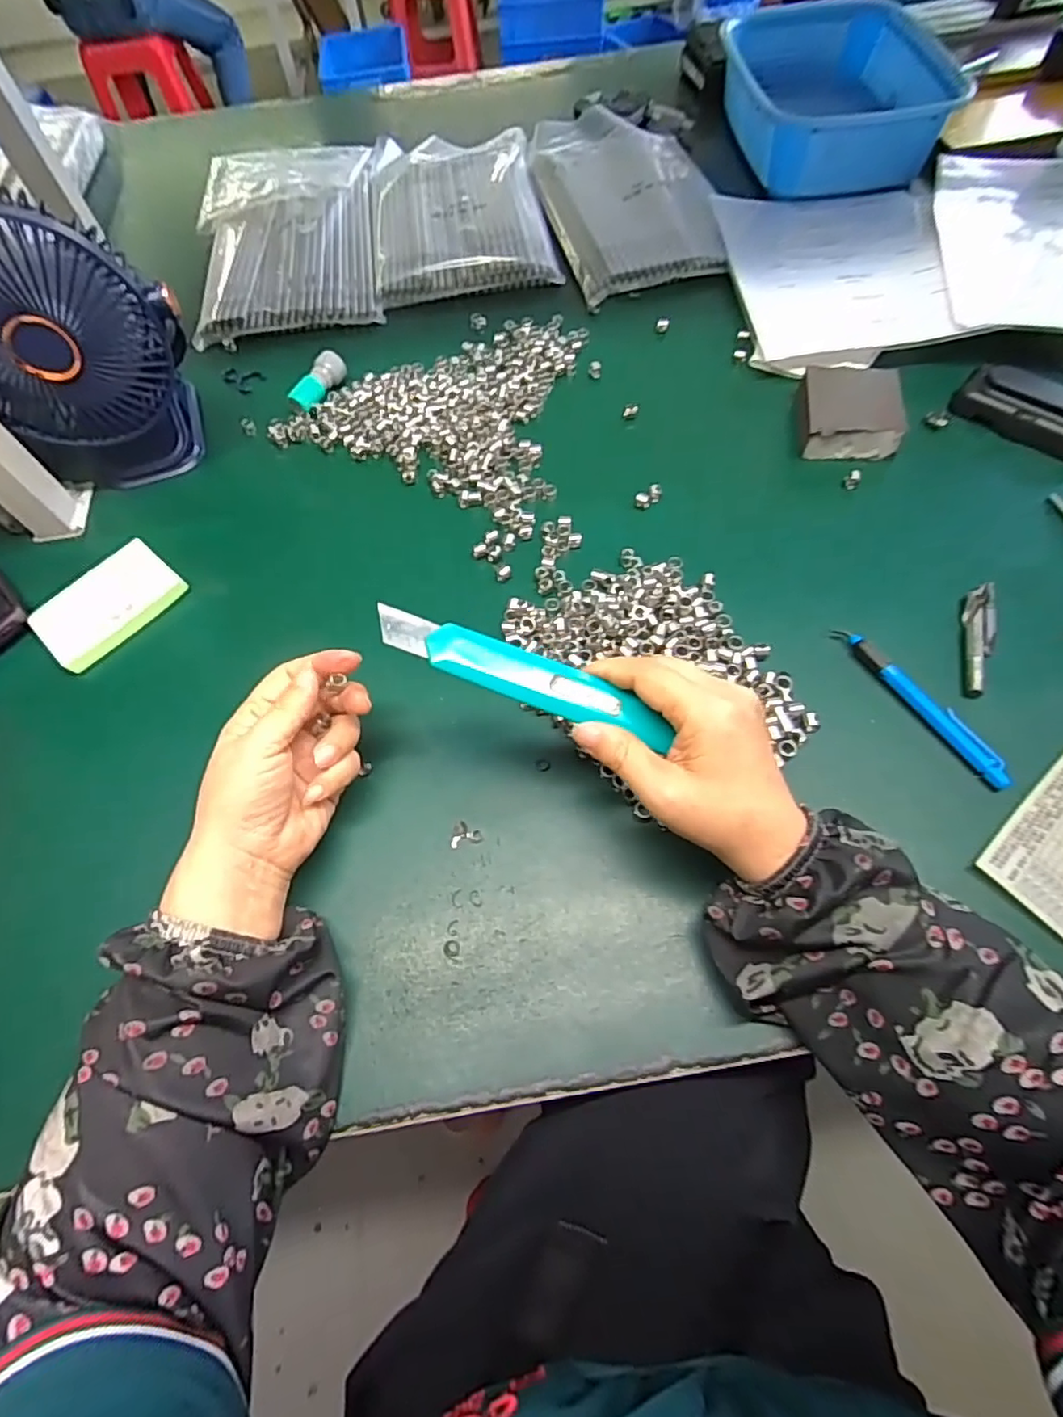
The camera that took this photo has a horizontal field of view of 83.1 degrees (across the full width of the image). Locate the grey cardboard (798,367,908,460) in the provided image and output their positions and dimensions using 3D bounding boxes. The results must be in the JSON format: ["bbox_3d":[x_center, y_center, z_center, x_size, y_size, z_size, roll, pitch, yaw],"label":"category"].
[{"bbox_3d":[0.246,-0.228,0.465,0.067,0.032,0.077,5,63,8],"label":"grey cardboard"}]

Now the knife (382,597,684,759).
[{"bbox_3d":[-0.005,-0.017,0.288,0.144,0.011,0.024,22,66,2],"label":"knife"}]

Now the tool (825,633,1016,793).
[{"bbox_3d":[0.230,-0.005,0.355,0.013,0.017,0.124,-30,64,-11],"label":"tool"}]

